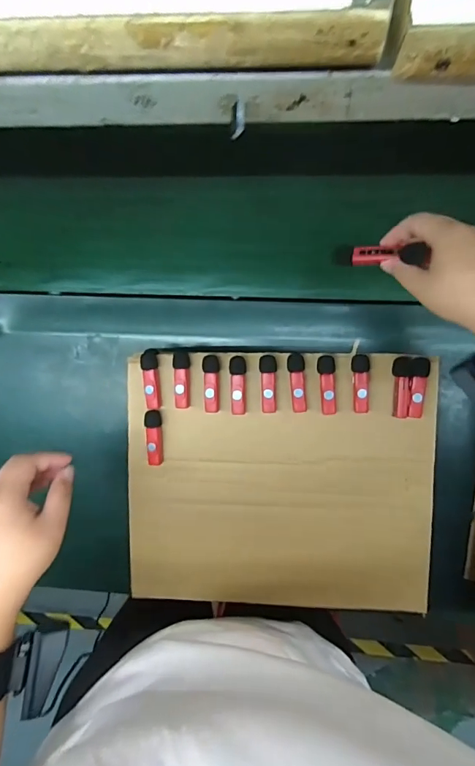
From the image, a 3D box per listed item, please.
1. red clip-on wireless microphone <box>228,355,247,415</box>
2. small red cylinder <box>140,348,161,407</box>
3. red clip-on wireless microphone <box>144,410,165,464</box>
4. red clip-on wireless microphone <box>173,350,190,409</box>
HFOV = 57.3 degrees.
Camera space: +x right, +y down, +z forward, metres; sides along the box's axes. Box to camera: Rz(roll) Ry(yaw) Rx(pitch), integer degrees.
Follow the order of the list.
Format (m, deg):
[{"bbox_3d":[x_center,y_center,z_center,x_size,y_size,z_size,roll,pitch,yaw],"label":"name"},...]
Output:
[{"bbox_3d":[0.000,0.003,0.493,0.020,0.008,0.066,2,92,5],"label":"red clip-on wireless microphone"},{"bbox_3d":[-0.100,-0.005,0.501,0.019,0.011,0.068,-2,92,5],"label":"small red cylinder"},{"bbox_3d":[-0.097,0.064,0.506,0.017,0.008,0.065,-2,92,5],"label":"red clip-on wireless microphone"},{"bbox_3d":[-0.064,-0.003,0.498,0.019,0.008,0.064,1,92,5],"label":"red clip-on wireless microphone"}]

